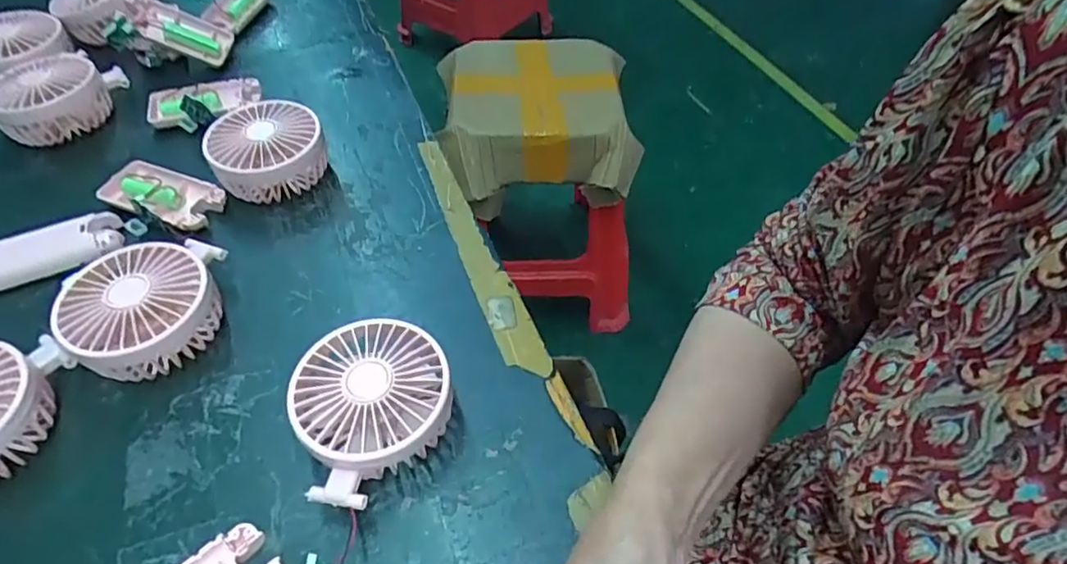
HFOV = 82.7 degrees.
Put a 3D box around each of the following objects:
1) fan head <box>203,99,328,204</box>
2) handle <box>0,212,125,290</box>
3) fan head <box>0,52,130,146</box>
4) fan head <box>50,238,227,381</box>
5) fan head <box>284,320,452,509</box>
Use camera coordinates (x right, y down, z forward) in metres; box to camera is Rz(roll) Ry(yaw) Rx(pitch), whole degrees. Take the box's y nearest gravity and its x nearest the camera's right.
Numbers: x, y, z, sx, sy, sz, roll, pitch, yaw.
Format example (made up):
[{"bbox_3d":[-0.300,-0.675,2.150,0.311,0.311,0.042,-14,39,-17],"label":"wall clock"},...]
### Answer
[{"bbox_3d":[-0.208,-0.102,0.479,0.085,0.046,0.085,-19,53,-16],"label":"fan head"},{"bbox_3d":[-0.338,-0.021,0.424,0.092,0.018,0.036,-19,53,-15],"label":"handle"},{"bbox_3d":[-0.423,-0.162,0.529,0.097,0.047,0.096,0,51,0],"label":"fan head"},{"bbox_3d":[-0.245,0.018,0.385,0.084,0.046,0.086,0,51,0],"label":"fan head"},{"bbox_3d":[-0.089,0.071,0.346,0.086,0.047,0.093,0,51,0],"label":"fan head"}]

